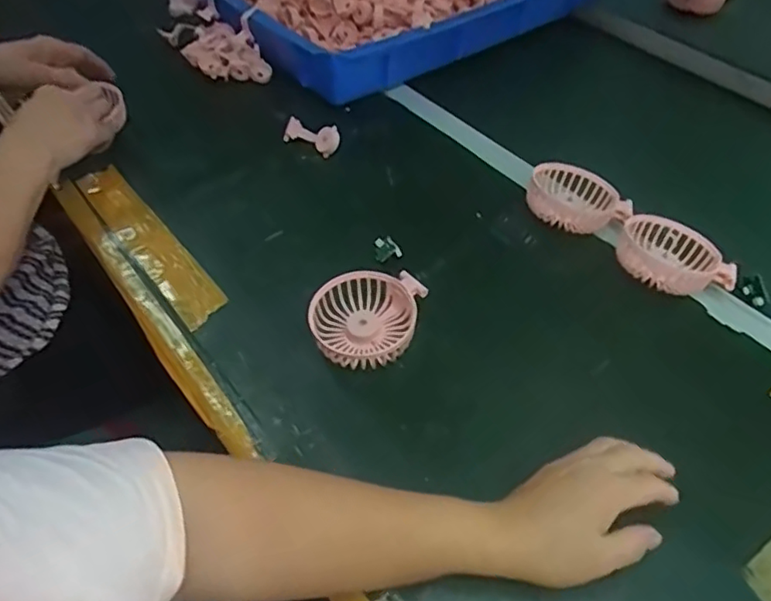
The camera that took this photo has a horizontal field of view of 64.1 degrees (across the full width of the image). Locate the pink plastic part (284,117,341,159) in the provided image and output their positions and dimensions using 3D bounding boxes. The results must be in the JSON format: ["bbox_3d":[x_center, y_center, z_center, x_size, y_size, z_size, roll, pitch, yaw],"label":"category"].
[{"bbox_3d":[-0.084,-0.184,0.699,0.062,0.035,0.024,18,54,17],"label":"pink plastic part"}]

